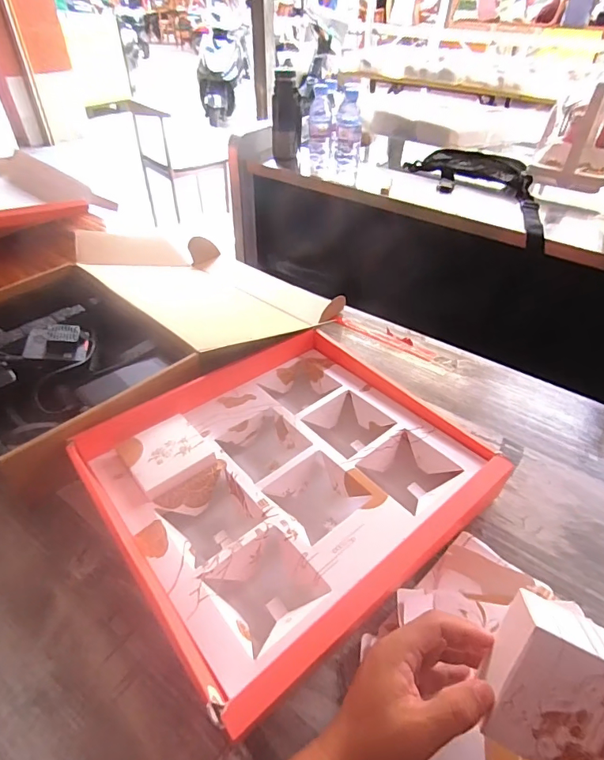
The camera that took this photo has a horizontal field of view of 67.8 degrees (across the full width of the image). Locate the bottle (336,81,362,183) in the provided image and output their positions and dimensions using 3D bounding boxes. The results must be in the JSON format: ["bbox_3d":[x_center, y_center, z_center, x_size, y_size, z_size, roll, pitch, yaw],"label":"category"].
[{"bbox_3d":[0.117,-0.612,1.136,0.065,0.199,0.066,4,43,4],"label":"bottle"}]

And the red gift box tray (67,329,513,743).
[{"bbox_3d":[-0.021,0.109,0.525,0.369,0.069,0.353,-30,51,-28],"label":"red gift box tray"}]

